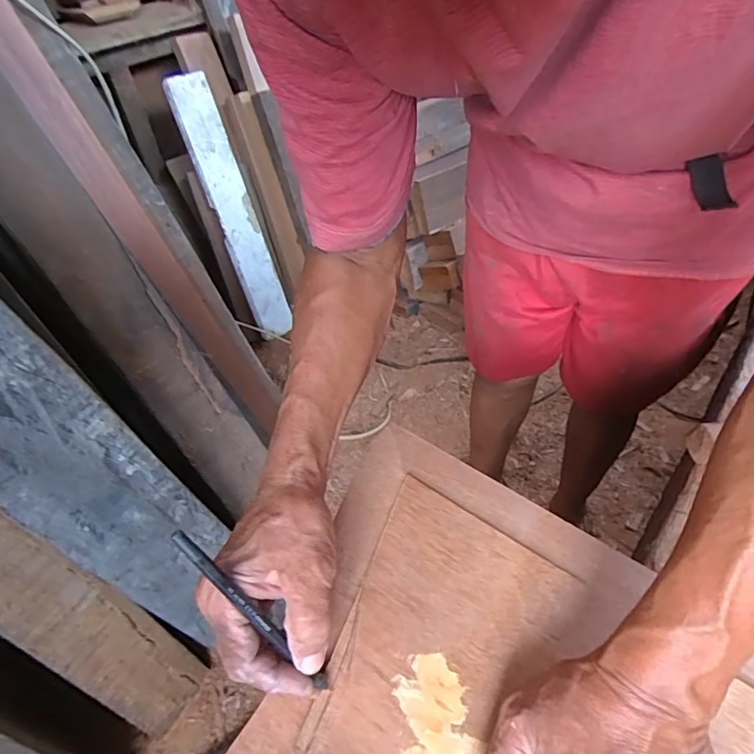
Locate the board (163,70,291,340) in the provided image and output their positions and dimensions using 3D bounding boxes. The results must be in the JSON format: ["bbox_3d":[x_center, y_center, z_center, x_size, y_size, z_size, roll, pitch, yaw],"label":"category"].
[{"bbox_3d":[-0.406,-0.463,1.452,0.117,0.731,0.040,-25,24,-19],"label":"board"}]

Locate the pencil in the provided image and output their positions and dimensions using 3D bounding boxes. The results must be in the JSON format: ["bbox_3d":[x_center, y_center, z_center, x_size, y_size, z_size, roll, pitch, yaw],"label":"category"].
[{"bbox_3d":[-0.071,0.140,0.298,0.004,0.142,0.007,-14,28,50],"label":"pencil"}]

